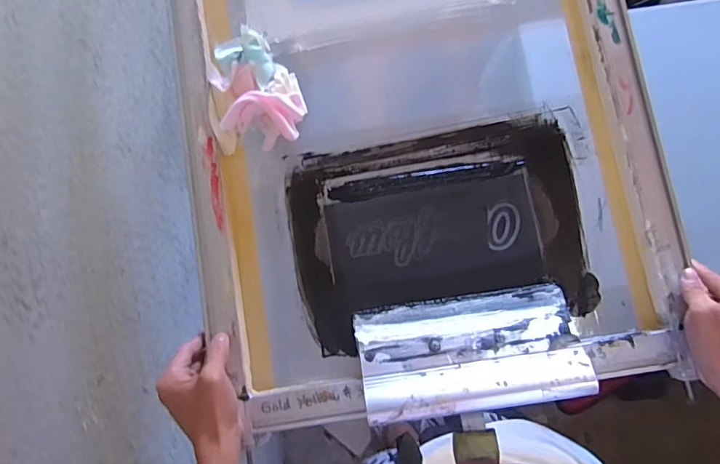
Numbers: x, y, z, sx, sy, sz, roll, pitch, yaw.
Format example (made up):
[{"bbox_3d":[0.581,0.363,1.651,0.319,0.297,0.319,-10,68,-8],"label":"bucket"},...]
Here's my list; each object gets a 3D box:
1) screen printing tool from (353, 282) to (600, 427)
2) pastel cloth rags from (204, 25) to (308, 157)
[{"bbox_3d":[0.115,0.124,0.503,0.226,0.055,0.117,-7,72,-4],"label":"screen printing tool"},{"bbox_3d":[-0.124,-0.170,0.563,0.104,0.049,0.129,-8,72,-4],"label":"pastel cloth rags"}]

